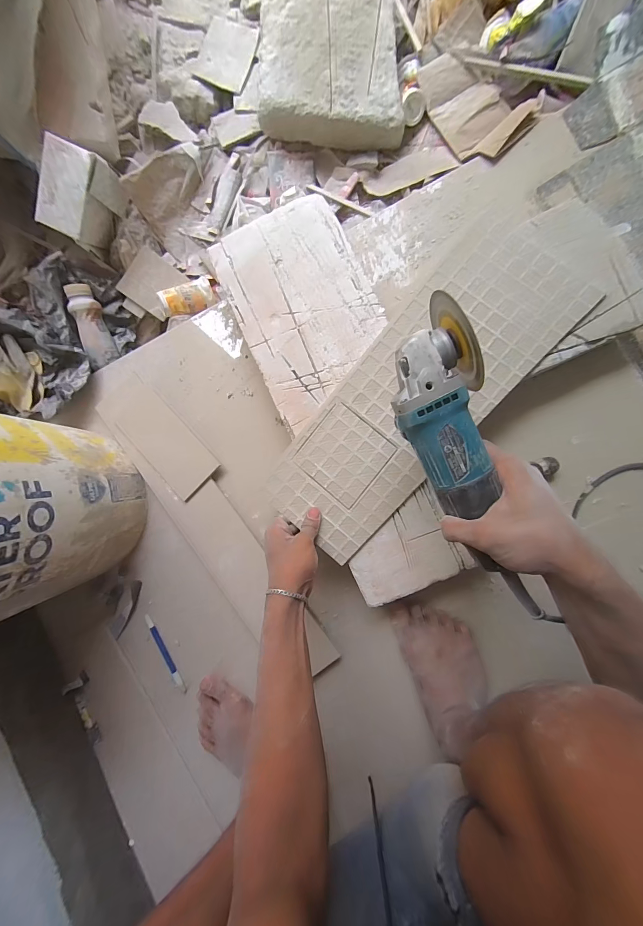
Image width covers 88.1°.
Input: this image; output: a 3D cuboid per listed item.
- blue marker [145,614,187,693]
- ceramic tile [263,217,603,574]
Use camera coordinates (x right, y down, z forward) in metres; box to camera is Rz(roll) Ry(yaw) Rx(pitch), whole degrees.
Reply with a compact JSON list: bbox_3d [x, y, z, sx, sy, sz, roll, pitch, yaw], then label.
[{"bbox_3d":[-0.278,0.339,0.593,0.011,0.012,0.148,-28,87,7],"label":"blue marker"},{"bbox_3d":[0.133,-0.095,0.459,0.177,0.011,0.489,44,96,5],"label":"ceramic tile"}]

